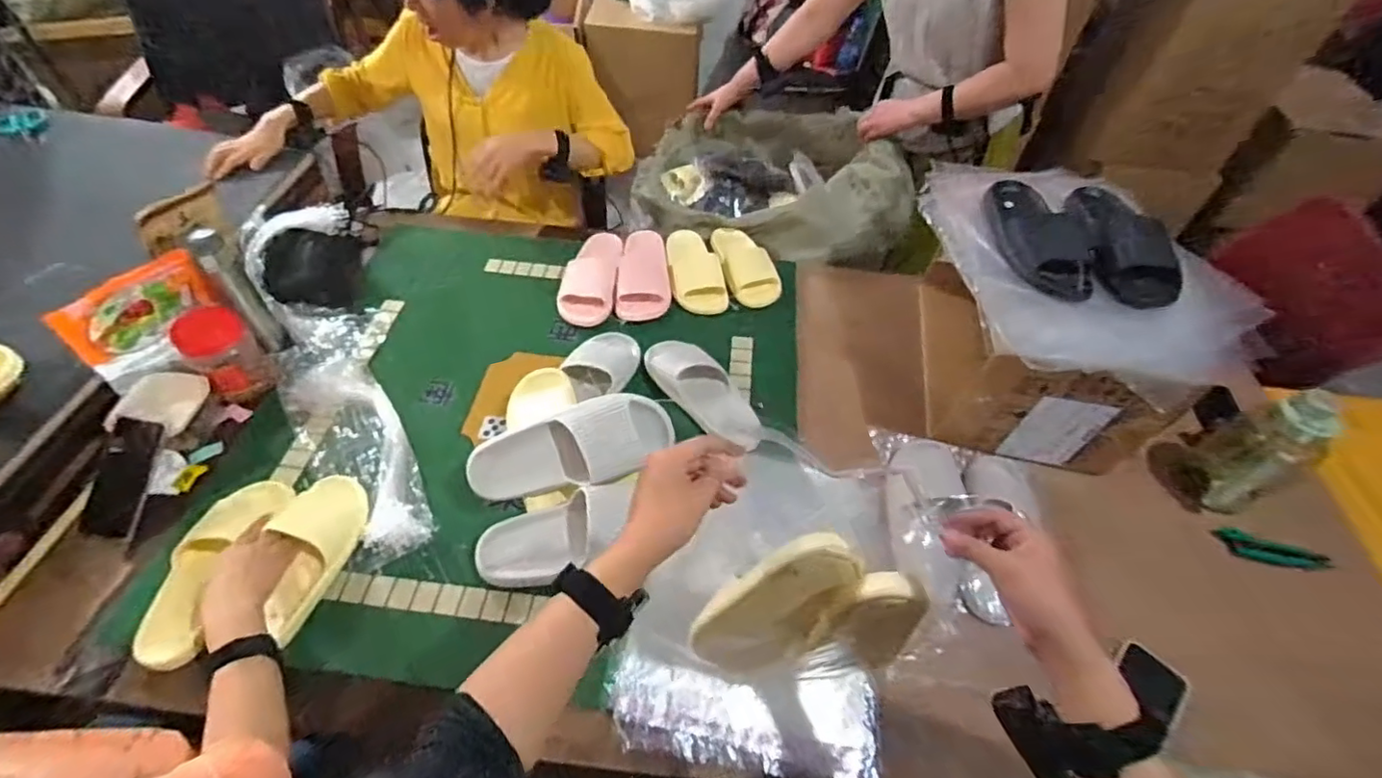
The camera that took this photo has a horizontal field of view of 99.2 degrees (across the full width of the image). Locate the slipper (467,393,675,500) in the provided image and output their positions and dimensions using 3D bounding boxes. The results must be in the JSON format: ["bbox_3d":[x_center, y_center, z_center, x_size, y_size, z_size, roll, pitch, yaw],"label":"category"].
[{"bbox_3d":[-0.171,0.084,0.834,0.287,0.080,0.111,-17,91,-5],"label":"slipper"}]

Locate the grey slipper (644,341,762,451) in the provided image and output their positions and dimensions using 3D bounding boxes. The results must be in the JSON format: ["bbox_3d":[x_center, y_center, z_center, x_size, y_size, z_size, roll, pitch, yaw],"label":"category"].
[{"bbox_3d":[0.028,0.005,0.970,0.092,0.054,0.234,-32,61,-27],"label":"grey slipper"}]

